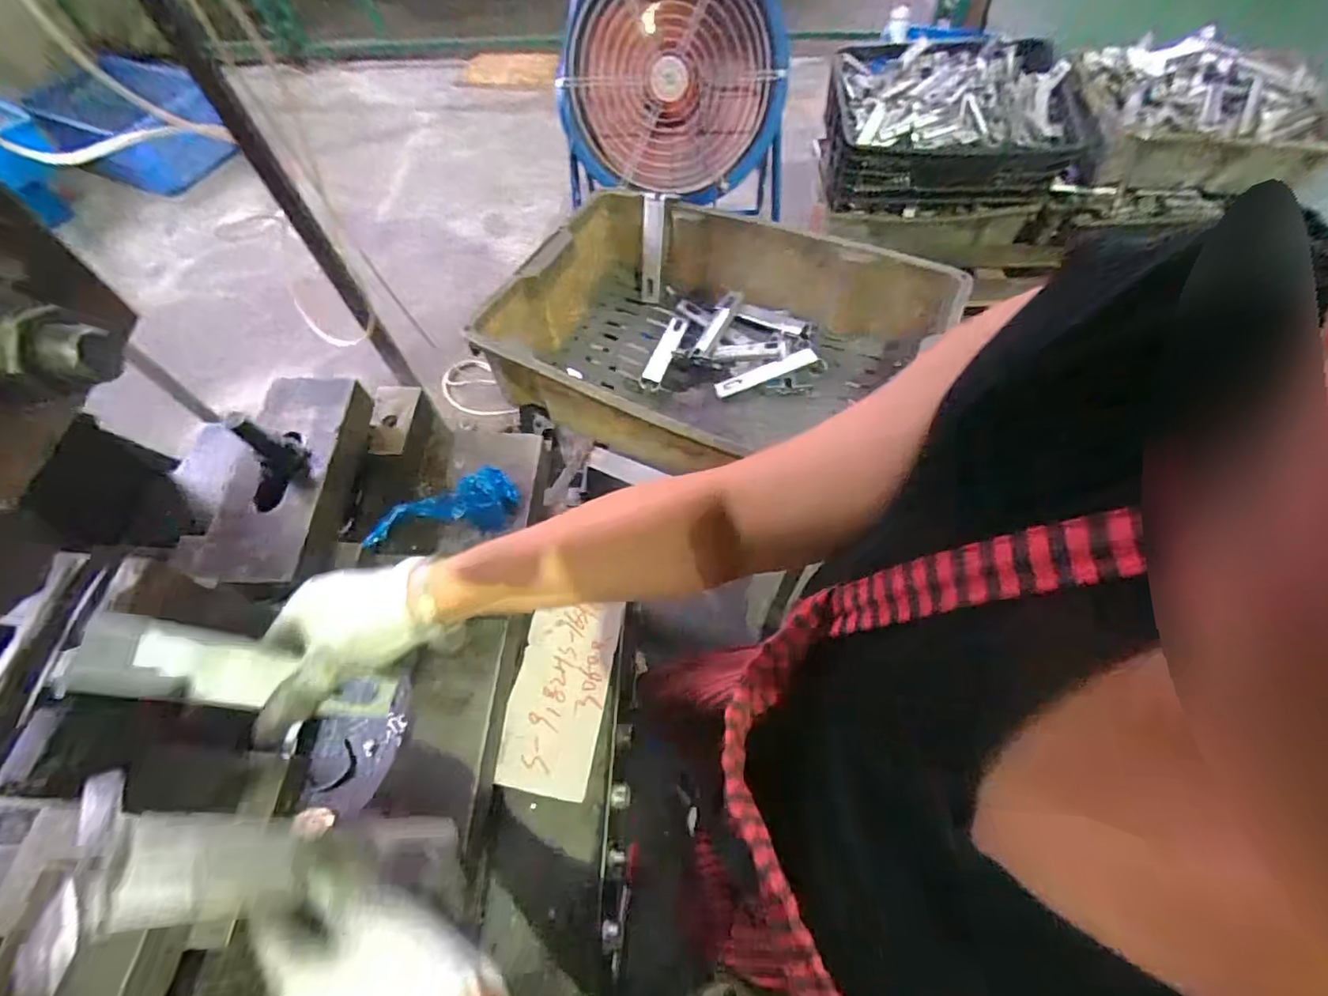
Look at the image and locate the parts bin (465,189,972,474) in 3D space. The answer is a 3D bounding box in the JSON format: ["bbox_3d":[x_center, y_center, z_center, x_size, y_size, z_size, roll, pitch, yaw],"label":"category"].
[{"bbox_3d":[0.070,-0.229,0.829,0.547,0.152,0.422,24,64,14],"label":"parts bin"}]

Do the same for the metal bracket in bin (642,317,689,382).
[{"bbox_3d":[0.003,-0.234,0.901,0.031,0.004,0.135,18,63,12],"label":"metal bracket in bin"}]

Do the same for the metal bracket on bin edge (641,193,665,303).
[{"bbox_3d":[-0.019,-0.405,0.936,0.034,0.164,0.018,11,39,8],"label":"metal bracket on bin edge"}]

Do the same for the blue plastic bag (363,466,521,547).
[{"bbox_3d":[-0.219,0.008,0.576,0.138,0.023,0.067,-8,61,-3],"label":"blue plastic bag"}]

